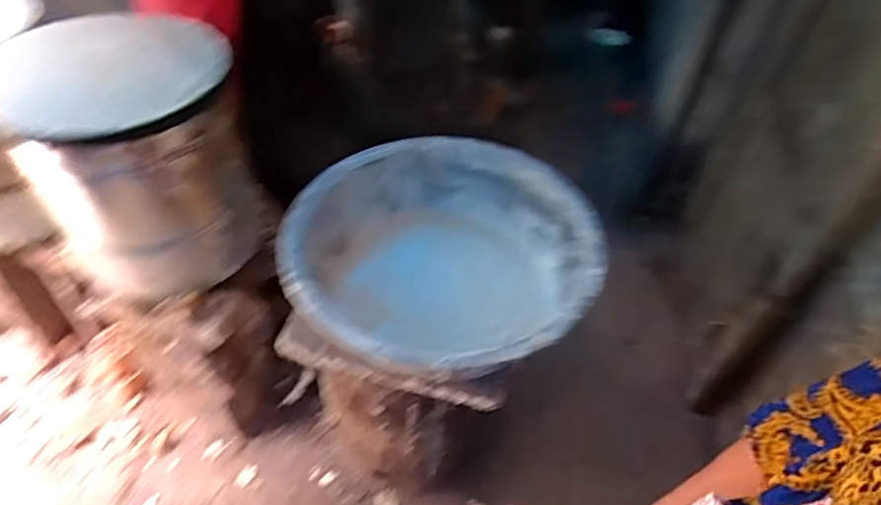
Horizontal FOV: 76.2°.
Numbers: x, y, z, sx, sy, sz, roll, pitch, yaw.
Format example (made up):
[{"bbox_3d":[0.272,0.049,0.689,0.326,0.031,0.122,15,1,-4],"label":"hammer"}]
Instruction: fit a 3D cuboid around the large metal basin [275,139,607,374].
[{"bbox_3d":[0.003,0.029,0.980,0.494,0.199,0.458,2,44,-2],"label":"large metal basin"}]

